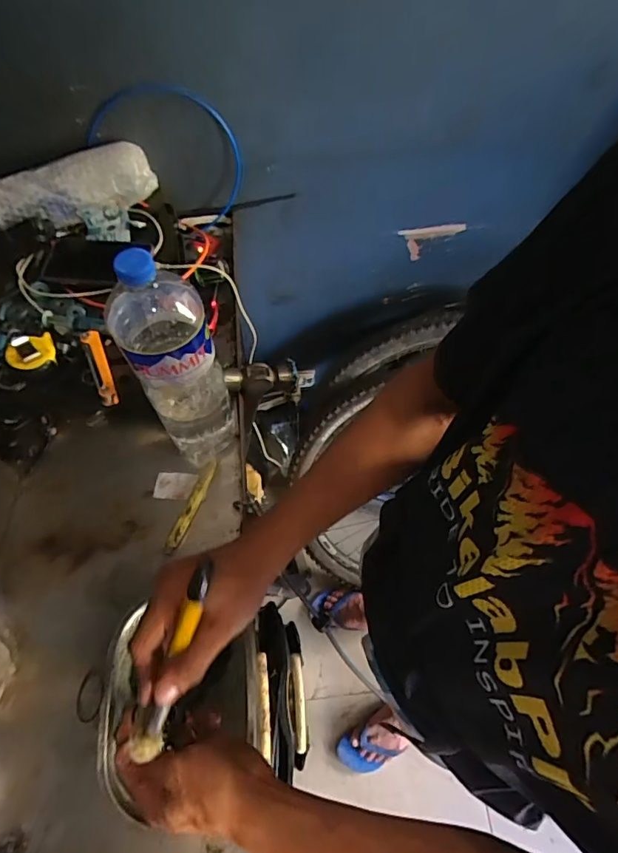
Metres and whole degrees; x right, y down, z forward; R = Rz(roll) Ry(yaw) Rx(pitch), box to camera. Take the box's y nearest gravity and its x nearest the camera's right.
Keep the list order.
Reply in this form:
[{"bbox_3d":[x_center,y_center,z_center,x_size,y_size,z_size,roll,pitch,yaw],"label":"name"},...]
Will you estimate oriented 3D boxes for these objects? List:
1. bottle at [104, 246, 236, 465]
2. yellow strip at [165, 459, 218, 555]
[{"bbox_3d":[-0.139,-0.062,0.516,0.091,0.302,0.083,-20,65,-11],"label":"bottle"},{"bbox_3d":[-0.147,0.100,0.603,0.019,0.007,0.128,18,64,8],"label":"yellow strip"}]

